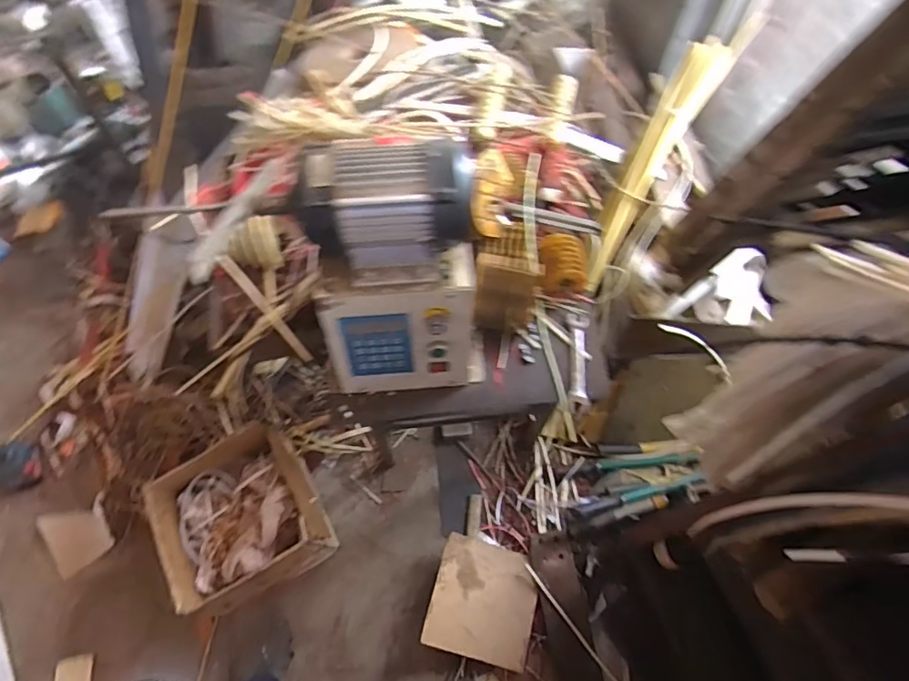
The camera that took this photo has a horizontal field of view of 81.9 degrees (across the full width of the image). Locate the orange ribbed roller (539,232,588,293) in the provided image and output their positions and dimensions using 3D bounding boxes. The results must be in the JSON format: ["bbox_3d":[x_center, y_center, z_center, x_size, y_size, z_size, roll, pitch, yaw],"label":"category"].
[{"bbox_3d":[0.188,-0.144,0.933,0.082,0.061,0.122,-8,64,-5],"label":"orange ribbed roller"}]

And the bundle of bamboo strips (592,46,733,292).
[{"bbox_3d":[0.468,-0.422,1.282,0.108,0.088,0.586,29,113,13],"label":"bundle of bamboo strips"}]

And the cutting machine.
[{"bbox_3d":[-0.087,-0.083,0.758,0.255,0.350,0.226,-2,63,-2],"label":"cutting machine"}]

